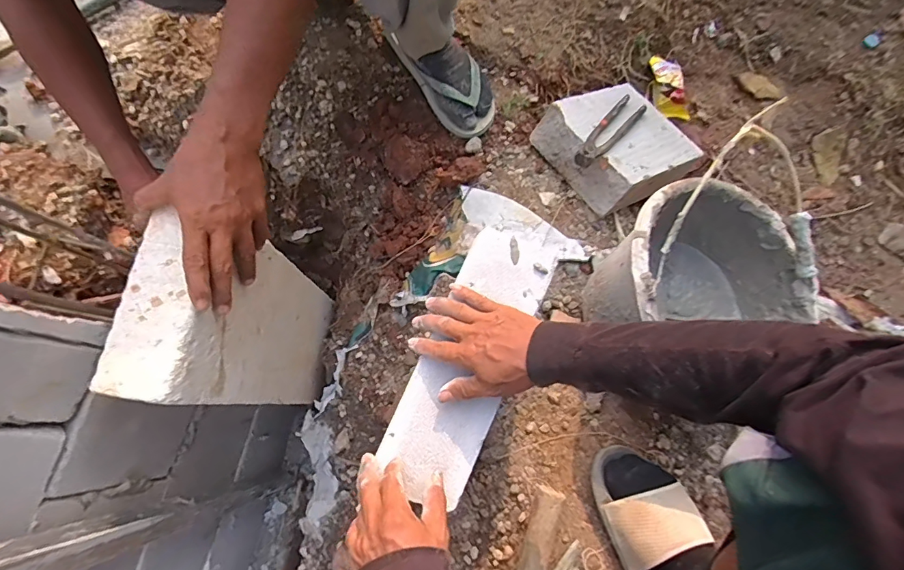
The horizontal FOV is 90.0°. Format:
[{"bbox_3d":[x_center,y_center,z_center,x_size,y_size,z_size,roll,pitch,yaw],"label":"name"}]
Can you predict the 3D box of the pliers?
[{"bbox_3d":[0.261,-0.255,0.746,0.043,0.026,0.223,37,56,11],"label":"pliers"}]

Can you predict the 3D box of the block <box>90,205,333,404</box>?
[{"bbox_3d":[-0.275,0.064,0.624,0.075,0.406,0.200,8,73,2],"label":"block"}]

